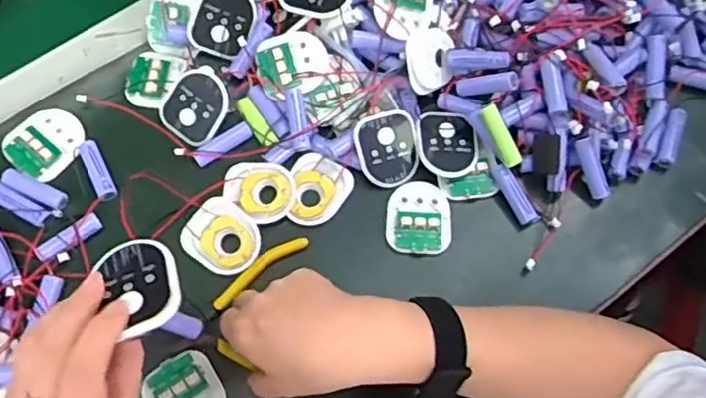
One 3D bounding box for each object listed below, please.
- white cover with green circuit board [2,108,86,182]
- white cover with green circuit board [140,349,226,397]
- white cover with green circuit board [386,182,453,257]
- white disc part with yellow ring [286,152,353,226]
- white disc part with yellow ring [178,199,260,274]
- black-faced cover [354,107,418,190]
[{"bbox_3d":[-0.246,-0.045,0.520,0.052,0.012,0.058,38,72,12],"label":"white cover with green circuit board"},{"bbox_3d":[-0.117,0.139,0.456,0.049,0.008,0.057,-30,73,-13],"label":"white cover with green circuit board"},{"bbox_3d":[0.051,0.014,0.504,0.050,0.010,0.057,3,69,0],"label":"white cover with green circuit board"},{"bbox_3d":[-0.032,-0.007,0.517,0.050,0.013,0.058,30,71,10],"label":"white disc part with yellow ring"},{"bbox_3d":[-0.100,0.029,0.498,0.059,0.008,0.048,34,72,11],"label":"white disc part with yellow ring"},{"bbox_3d":[0.029,-0.039,0.514,0.048,0.004,0.057,-16,99,-7],"label":"black-faced cover"}]

